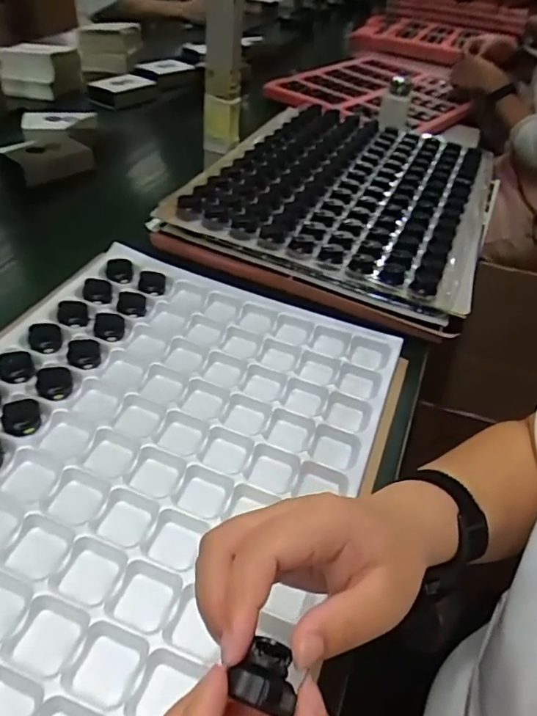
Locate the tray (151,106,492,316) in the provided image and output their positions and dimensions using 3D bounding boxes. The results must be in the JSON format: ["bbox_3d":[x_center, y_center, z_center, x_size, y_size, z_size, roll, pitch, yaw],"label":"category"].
[{"bbox_3d":[0.125,-0.258,0.764,0.379,0.035,0.495,18,43,12],"label":"tray"}]

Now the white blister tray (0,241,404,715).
[{"bbox_3d":[-0.113,0.083,0.432,0.369,0.038,0.511,18,43,12],"label":"white blister tray"}]

